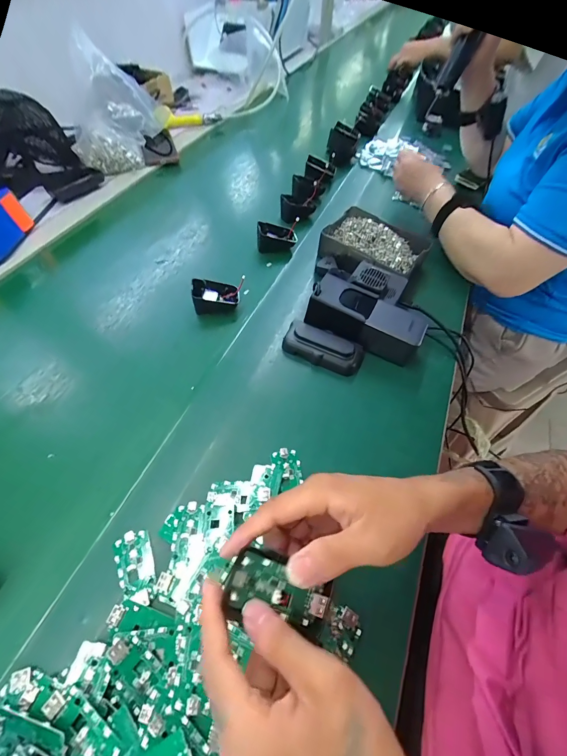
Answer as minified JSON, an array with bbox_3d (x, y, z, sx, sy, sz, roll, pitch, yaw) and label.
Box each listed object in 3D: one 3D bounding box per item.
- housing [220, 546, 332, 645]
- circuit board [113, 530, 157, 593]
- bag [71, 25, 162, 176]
[{"bbox_3d":[-0.004,0.141,0.219,0.069,0.012,0.041,29,55,-8],"label":"housing"},{"bbox_3d":[-0.138,0.170,0.313,0.032,0.009,0.050,-19,58,-14],"label":"circuit board"},{"bbox_3d":[-0.349,-0.536,0.686,0.176,0.193,0.097,-23,59,-17],"label":"bag"}]

